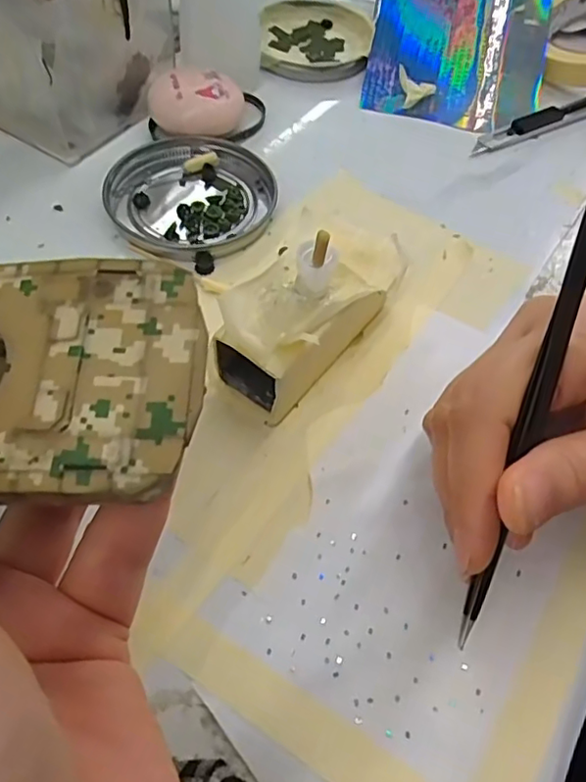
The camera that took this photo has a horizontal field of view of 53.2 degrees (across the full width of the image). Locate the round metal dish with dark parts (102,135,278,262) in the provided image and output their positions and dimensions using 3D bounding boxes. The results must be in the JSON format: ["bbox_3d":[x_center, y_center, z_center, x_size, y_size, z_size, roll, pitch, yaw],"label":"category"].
[{"bbox_3d":[-0.049,-0.094,0.281,0.077,0.008,0.078,2,57,-3],"label":"round metal dish with dark parts"}]

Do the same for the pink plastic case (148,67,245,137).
[{"bbox_3d":[-0.051,-0.149,0.306,0.046,0.022,0.033,10,57,2],"label":"pink plastic case"}]

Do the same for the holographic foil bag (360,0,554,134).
[{"bbox_3d":[0.106,-0.241,0.352,0.107,0.044,0.188,11,76,5],"label":"holographic foil bag"}]

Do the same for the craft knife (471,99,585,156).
[{"bbox_3d":[0.155,-0.159,0.338,0.128,0.008,0.015,-25,62,-19],"label":"craft knife"}]

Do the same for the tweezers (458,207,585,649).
[{"bbox_3d":[0.065,0.014,0.164,0.009,0.133,0.011,11,16,3],"label":"tweezers"}]

